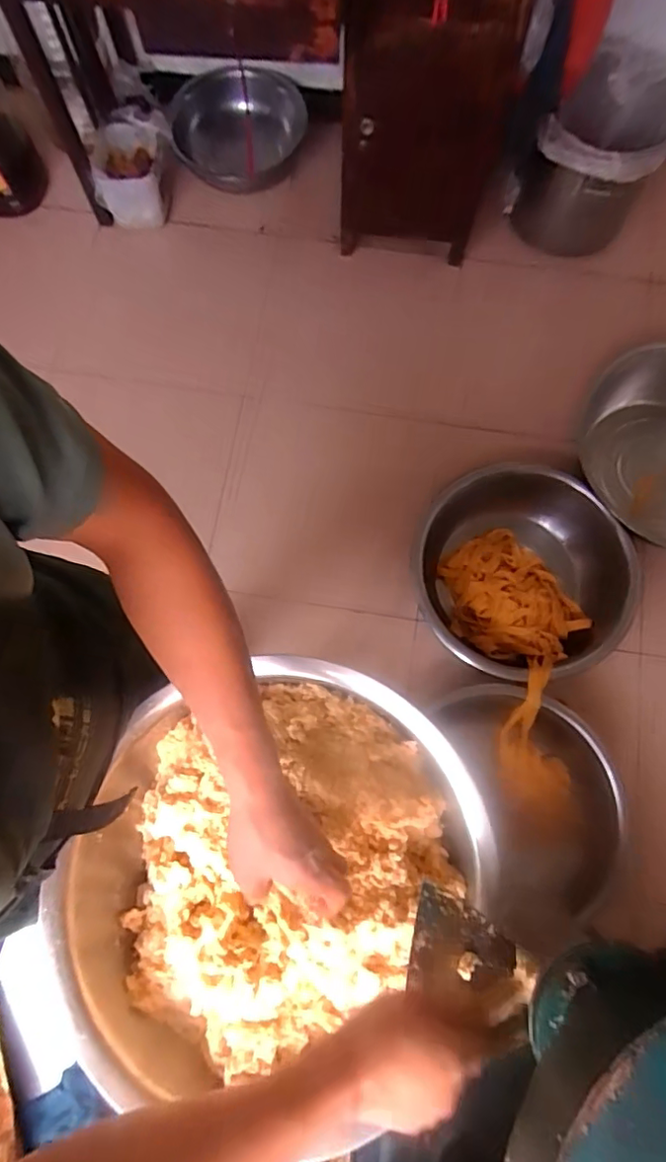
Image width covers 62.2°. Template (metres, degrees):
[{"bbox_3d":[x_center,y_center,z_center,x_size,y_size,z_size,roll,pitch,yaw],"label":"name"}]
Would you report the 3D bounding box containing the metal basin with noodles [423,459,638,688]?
[{"bbox_3d":[0.493,-0.027,1.447,0.495,0.205,0.535,0,76,1],"label":"metal basin with noodles"}]

